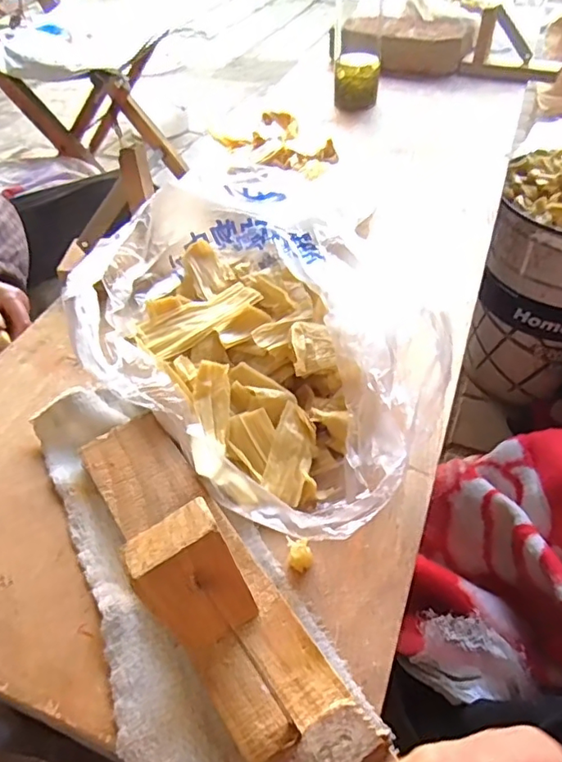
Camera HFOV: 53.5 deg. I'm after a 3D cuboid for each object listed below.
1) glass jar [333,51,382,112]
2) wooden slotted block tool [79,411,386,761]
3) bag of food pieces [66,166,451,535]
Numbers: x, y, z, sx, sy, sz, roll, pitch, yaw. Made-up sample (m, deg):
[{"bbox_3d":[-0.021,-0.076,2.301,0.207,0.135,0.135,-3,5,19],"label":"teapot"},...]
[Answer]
[{"bbox_3d":[0.114,-0.450,0.839,0.068,0.065,0.053,5,47,7],"label":"glass jar"},{"bbox_3d":[-0.047,0.081,0.295,0.075,0.106,0.261,-24,50,-20],"label":"wooden slotted block tool"},{"bbox_3d":[-0.023,-0.028,0.398,0.217,0.127,0.290,-29,52,-24],"label":"bag of food pieces"}]

